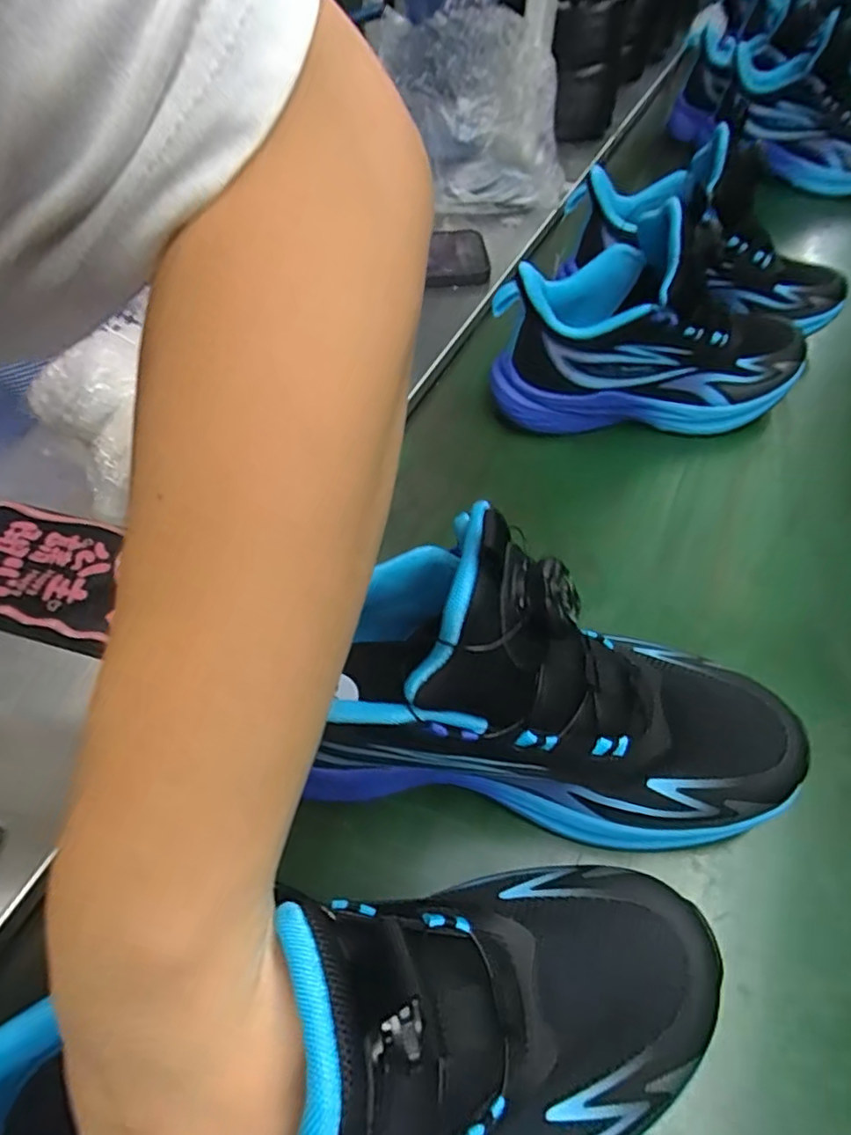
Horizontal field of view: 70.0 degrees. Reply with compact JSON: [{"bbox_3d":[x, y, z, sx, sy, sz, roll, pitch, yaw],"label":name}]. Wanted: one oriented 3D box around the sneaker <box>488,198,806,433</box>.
[{"bbox_3d":[0.164,-0.170,0.439,0.232,0.127,0.086,0,54,-1],"label":"sneaker"}]

